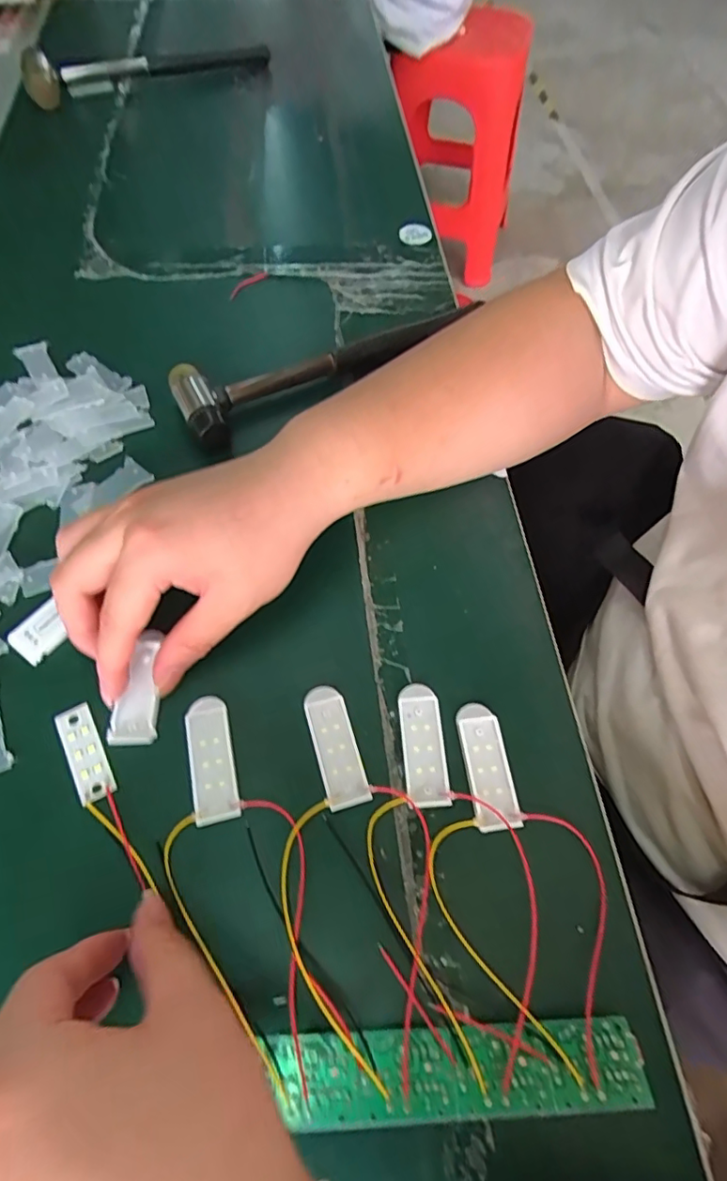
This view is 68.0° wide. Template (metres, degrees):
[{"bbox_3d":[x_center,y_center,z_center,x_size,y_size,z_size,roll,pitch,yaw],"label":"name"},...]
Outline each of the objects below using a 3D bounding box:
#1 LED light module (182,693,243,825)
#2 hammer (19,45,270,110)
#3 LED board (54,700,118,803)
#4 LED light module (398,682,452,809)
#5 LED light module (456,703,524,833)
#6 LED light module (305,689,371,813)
[{"bbox_3d":[-0.073,0.079,0.257,0.021,0.005,0.058,-12,64,-9],"label":"LED light module"},{"bbox_3d":[-0.231,-0.570,0.588,0.260,0.042,0.053,-30,68,-17],"label":"hammer"},{"bbox_3d":[-0.135,0.077,0.258,0.017,0.004,0.047,-27,67,-16],"label":"LED board"},{"bbox_3d":[0.029,0.075,0.264,0.020,0.004,0.058,-2,63,-4],"label":"LED light module"},{"bbox_3d":[0.060,0.084,0.260,0.021,0.004,0.058,-5,63,-5],"label":"LED light module"},{"bbox_3d":[-0.014,0.075,0.262,0.020,0.004,0.058,-14,64,-10],"label":"LED light module"}]

